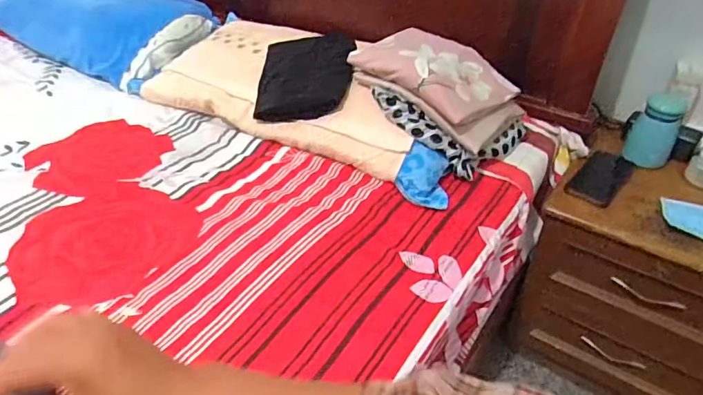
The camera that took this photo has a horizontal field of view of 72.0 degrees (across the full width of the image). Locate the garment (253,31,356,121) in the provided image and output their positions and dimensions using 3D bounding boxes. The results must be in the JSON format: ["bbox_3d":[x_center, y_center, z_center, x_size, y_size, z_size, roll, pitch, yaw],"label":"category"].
[{"bbox_3d":[-0.090,-0.243,0.963,0.186,0.035,0.206,-5,65,12],"label":"garment"}]

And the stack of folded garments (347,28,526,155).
[{"bbox_3d":[0.151,-0.210,0.882,0.282,0.101,0.167,29,47,31],"label":"stack of folded garments"}]

